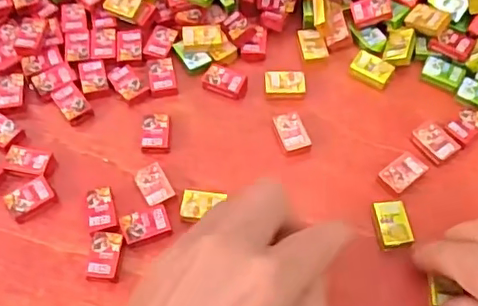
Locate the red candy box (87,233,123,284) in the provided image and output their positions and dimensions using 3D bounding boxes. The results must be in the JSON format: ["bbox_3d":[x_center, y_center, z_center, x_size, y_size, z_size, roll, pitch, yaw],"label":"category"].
[{"bbox_3d":[-0.071,0.056,0.306,0.017,0.006,0.026,3,60,2],"label":"red candy box"}]

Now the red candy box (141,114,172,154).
[{"bbox_3d":[-0.050,-0.012,0.344,0.017,0.009,0.024,-1,60,0],"label":"red candy box"}]

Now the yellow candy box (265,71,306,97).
[{"bbox_3d":[0.029,-0.044,0.363,0.025,0.009,0.016,-2,60,-1],"label":"yellow candy box"}]

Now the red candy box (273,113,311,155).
[{"bbox_3d":[0.032,-0.012,0.346,0.016,0.009,0.024,-19,62,-11],"label":"red candy box"}]

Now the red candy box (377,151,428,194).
[{"bbox_3d":[0.096,0.010,0.331,0.029,0.007,0.016,-36,66,-19],"label":"red candy box"}]

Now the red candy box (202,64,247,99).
[{"bbox_3d":[-0.008,-0.045,0.364,0.027,0.008,0.019,18,62,11],"label":"red candy box"}]

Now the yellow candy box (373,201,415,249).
[{"bbox_3d":[0.085,0.040,0.315,0.018,0.009,0.026,-4,60,-2],"label":"yellow candy box"}]

